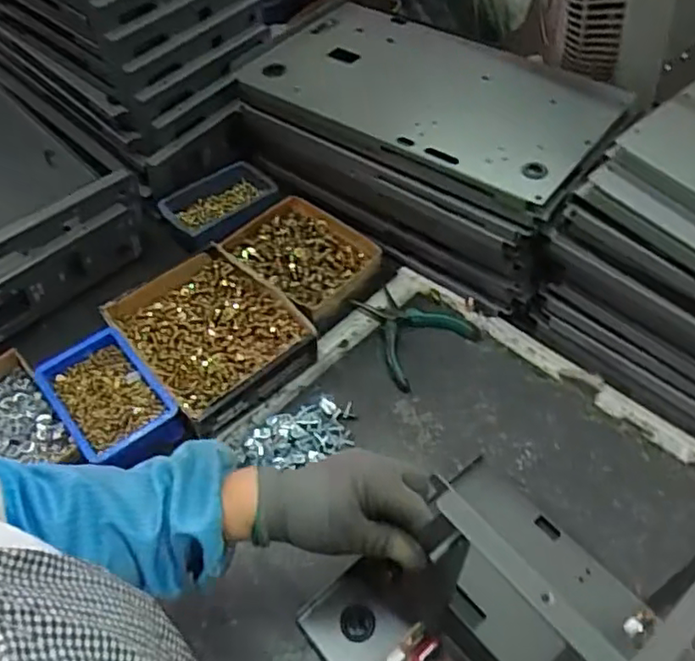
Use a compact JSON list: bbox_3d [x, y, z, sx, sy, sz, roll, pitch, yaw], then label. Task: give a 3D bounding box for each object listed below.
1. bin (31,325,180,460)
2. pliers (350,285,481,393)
[{"bbox_3d":[-0.259,0.073,0.688,0.096,0.038,0.143,-35,58,-22],"label":"bin"},{"bbox_3d":[0.064,-0.003,0.760,0.118,0.017,0.138,-37,59,-23],"label":"pliers"}]

